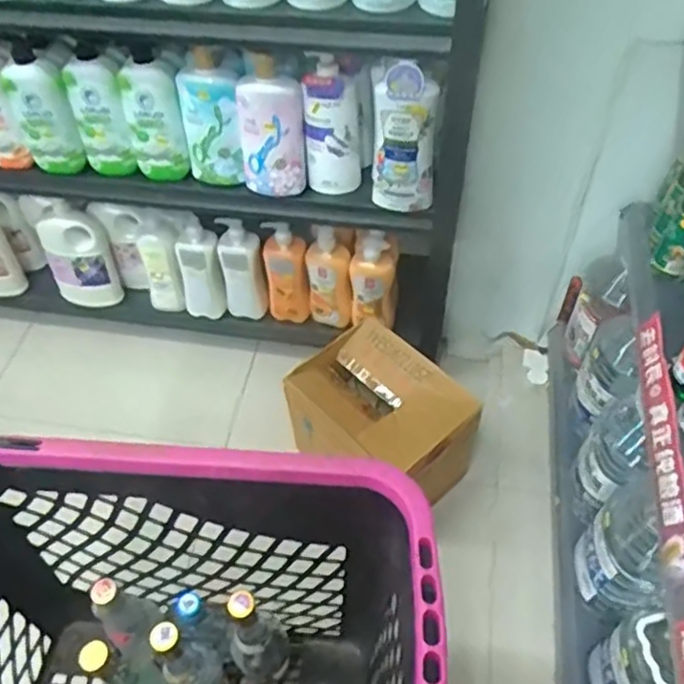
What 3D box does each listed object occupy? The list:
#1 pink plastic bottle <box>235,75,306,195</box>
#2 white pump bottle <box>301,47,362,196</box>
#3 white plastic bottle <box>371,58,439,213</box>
[{"bbox_3d":[-0.125,-0.369,1.208,0.112,0.215,0.074,-8,52,-5],"label":"pink plastic bottle"},{"bbox_3d":[-0.017,-0.365,1.205,0.094,0.251,0.071,8,52,8],"label":"white pump bottle"},{"bbox_3d":[0.106,-0.342,1.150,0.107,0.266,0.055,2,52,3],"label":"white plastic bottle"}]

